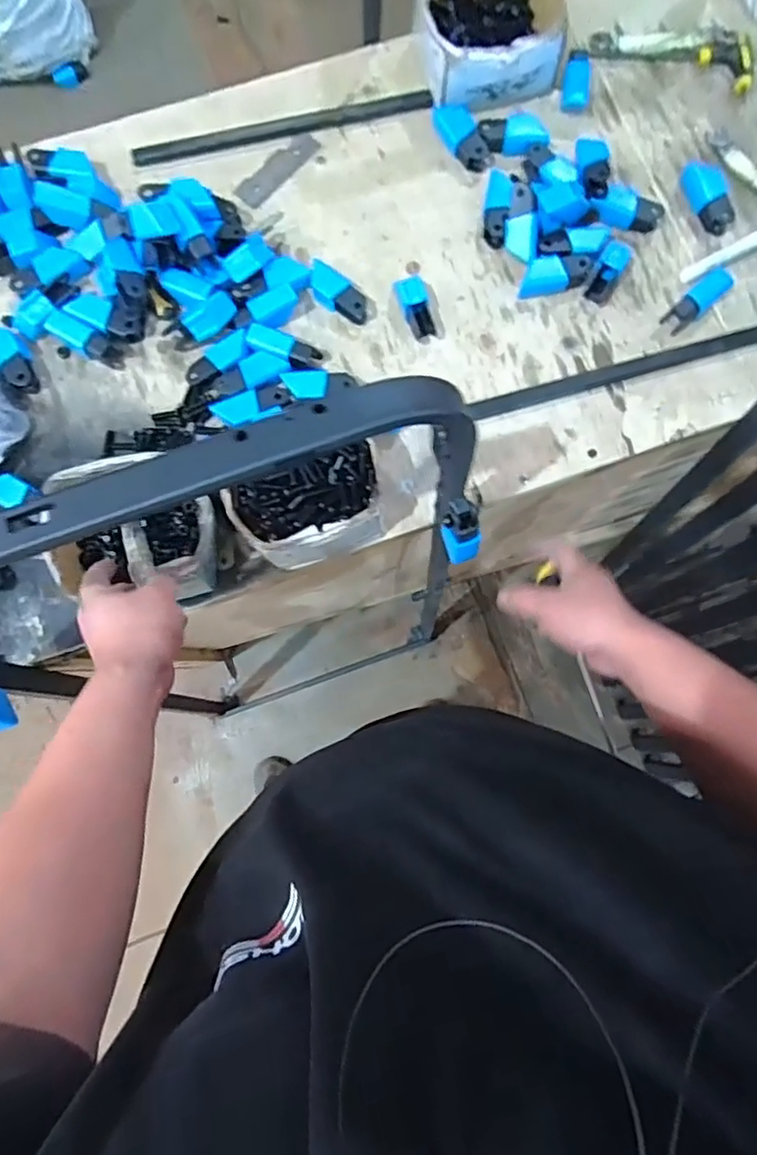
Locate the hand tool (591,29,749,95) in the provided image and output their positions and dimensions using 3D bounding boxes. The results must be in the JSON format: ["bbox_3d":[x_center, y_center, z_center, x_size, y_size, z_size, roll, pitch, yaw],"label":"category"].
[{"bbox_3d":[0.374,-0.673,0.796,0.202,0.024,0.069,10,82,2],"label":"hand tool"}]

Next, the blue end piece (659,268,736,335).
[{"bbox_3d":[0.373,-0.323,0.724,0.085,0.031,0.029,-40,80,4],"label":"blue end piece"}]

